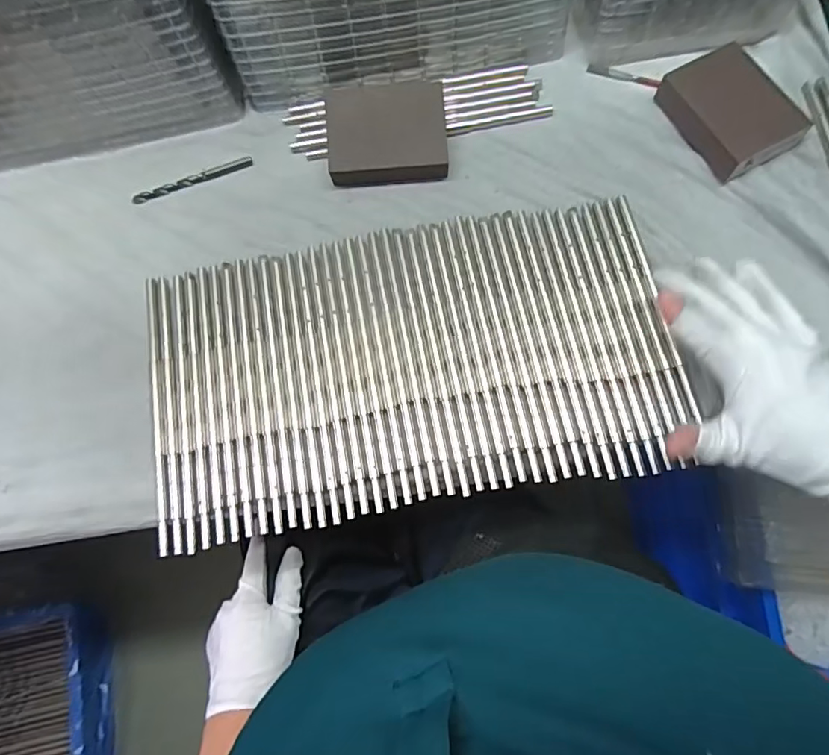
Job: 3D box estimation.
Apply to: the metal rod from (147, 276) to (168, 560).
[{"bbox_3d":[-0.190,0.022,0.381,0.009,0.004,0.209,-11,73,-1],"label":"metal rod"}]

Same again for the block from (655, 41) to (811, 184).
[{"bbox_3d":[0.255,-0.213,0.415,0.076,0.032,0.098,-20,74,-4],"label":"block"}]

